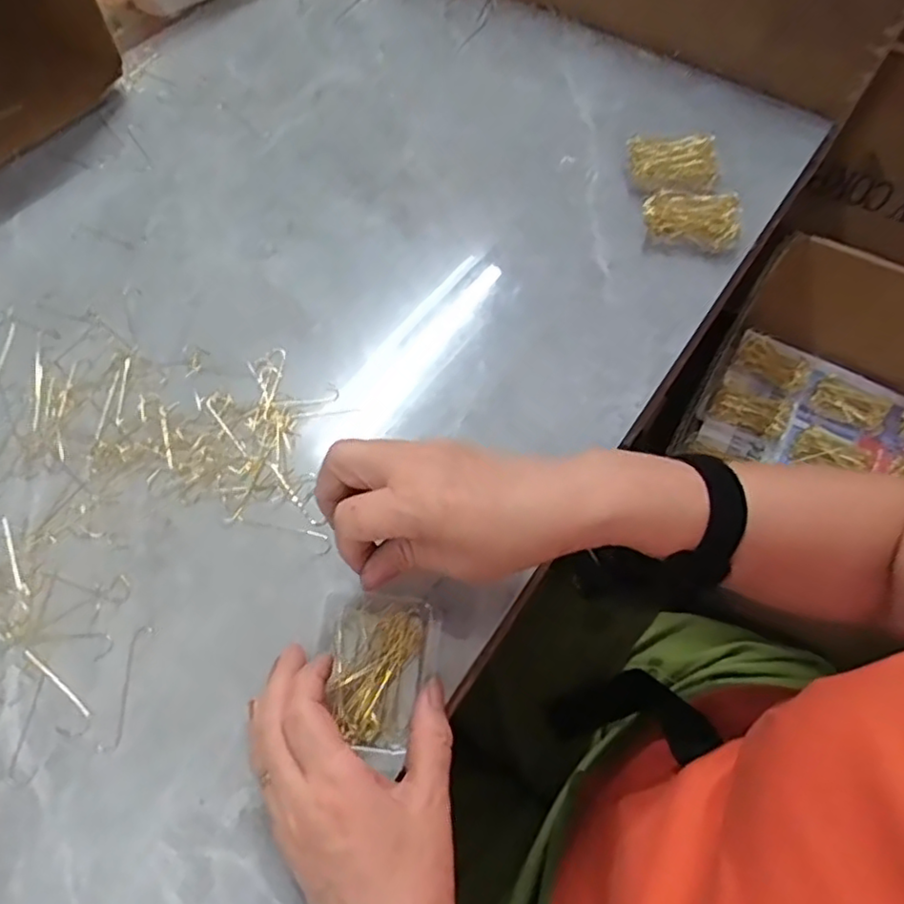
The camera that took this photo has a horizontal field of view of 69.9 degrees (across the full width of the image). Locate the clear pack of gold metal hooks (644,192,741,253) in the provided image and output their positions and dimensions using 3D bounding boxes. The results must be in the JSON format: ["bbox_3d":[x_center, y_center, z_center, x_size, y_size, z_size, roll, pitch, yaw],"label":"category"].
[{"bbox_3d":[0.191,-0.188,0.514,0.072,0.022,0.042,15,62,8],"label":"clear pack of gold metal hooks"}]

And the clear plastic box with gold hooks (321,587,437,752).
[{"bbox_3d":[-0.040,0.117,0.348,0.053,0.020,0.077,7,61,4],"label":"clear plastic box with gold hooks"}]

